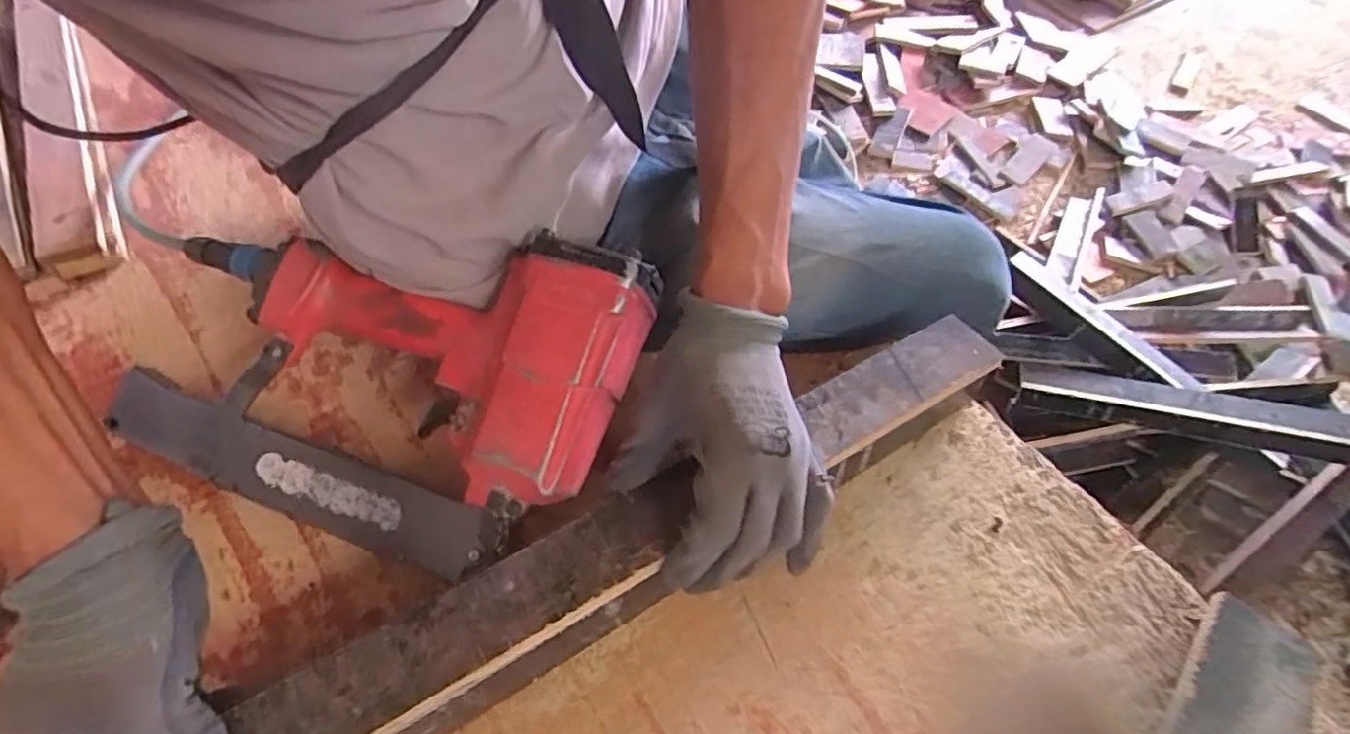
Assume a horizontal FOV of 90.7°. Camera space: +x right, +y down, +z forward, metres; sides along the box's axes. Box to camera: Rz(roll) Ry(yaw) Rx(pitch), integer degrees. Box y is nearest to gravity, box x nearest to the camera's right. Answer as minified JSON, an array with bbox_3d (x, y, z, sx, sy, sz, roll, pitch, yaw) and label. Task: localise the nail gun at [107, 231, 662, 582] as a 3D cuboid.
[{"bbox_3d":[-0.191,0.000,0.444,0.333,0.080,0.213,16,85,16],"label":"nail gun"}]

